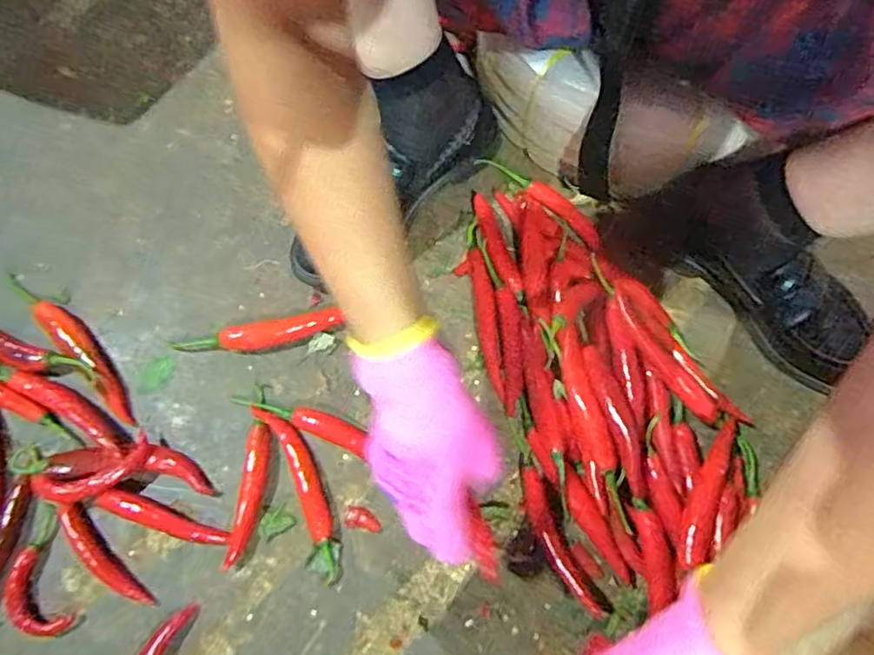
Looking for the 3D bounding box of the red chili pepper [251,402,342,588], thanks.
[{"bbox_3d":[-0.115,0.133,0.506,0.033,0.014,0.152,-22,72,-6],"label":"red chili pepper"}]

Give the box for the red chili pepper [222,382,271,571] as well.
[{"bbox_3d":[-0.155,0.123,0.511,0.023,0.013,0.148,5,71,3],"label":"red chili pepper"}]

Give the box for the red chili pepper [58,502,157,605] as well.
[{"bbox_3d":[-0.273,0.188,0.494,0.022,0.012,0.108,-41,75,-12],"label":"red chili pepper"}]

